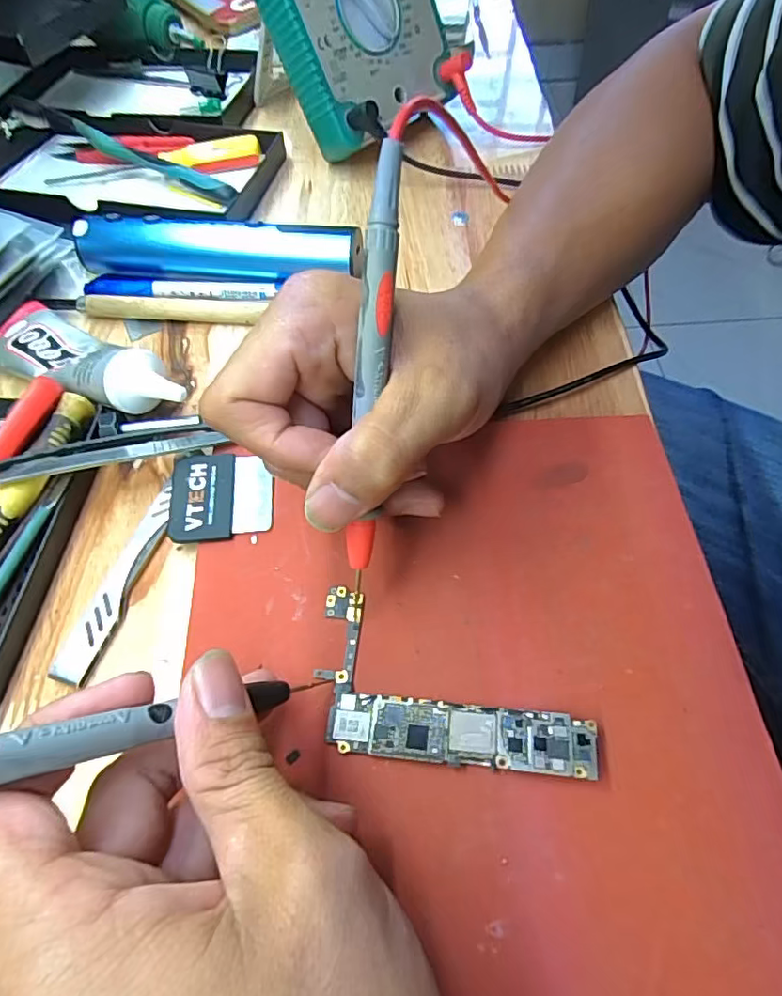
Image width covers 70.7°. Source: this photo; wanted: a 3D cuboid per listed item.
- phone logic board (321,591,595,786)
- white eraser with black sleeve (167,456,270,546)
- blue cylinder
[{"bbox_3d":[0.021,0.061,0.188,0.092,0.006,0.054,4,60,5],"label":"phone logic board"},{"bbox_3d":[-0.070,-0.001,0.227,0.042,0.008,0.039,-5,60,-1],"label":"white eraser with black sleeve"},{"bbox_3d":[-0.093,-0.132,0.297,0.153,0.027,0.021,4,60,5],"label":"blue cylinder"}]

